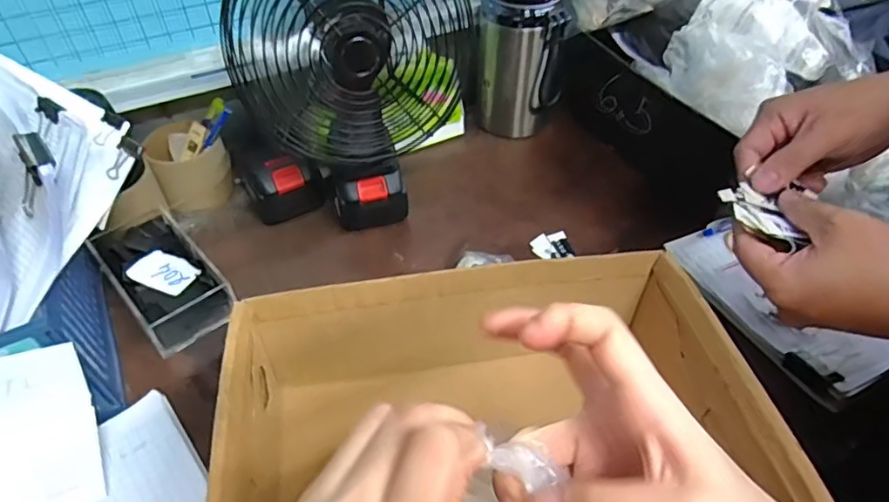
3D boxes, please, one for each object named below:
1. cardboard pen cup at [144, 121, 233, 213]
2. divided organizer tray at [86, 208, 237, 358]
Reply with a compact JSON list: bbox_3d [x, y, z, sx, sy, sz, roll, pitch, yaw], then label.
[{"bbox_3d":[-0.289,-0.097,0.651,0.080,0.067,0.085,-25,52,-21],"label":"cardboard pen cup"},{"bbox_3d":[-0.279,0.026,0.562,0.085,0.044,0.153,-33,56,-27],"label":"divided organizer tray"}]

